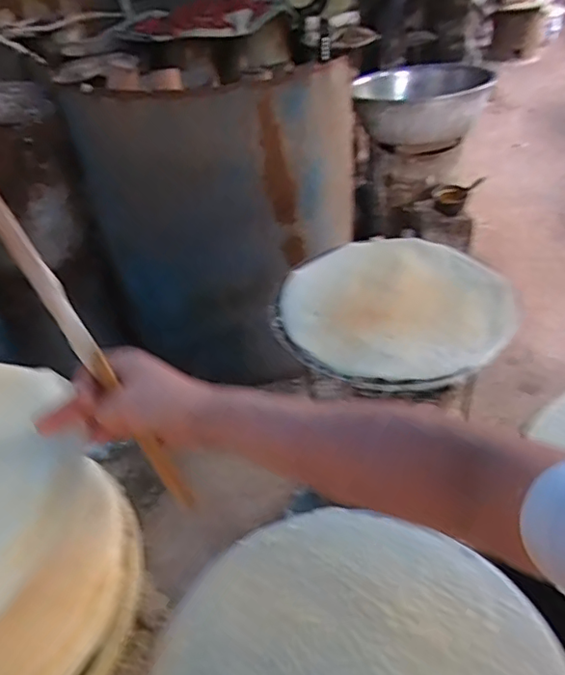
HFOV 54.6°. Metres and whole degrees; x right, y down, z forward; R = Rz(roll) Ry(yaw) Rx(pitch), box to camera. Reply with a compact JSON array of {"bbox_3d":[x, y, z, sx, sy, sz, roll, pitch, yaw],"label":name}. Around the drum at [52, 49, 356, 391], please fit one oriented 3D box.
[{"bbox_3d":[-0.163,-0.393,1.776,0.659,0.876,0.663,17,46,26],"label":"drum"}]

